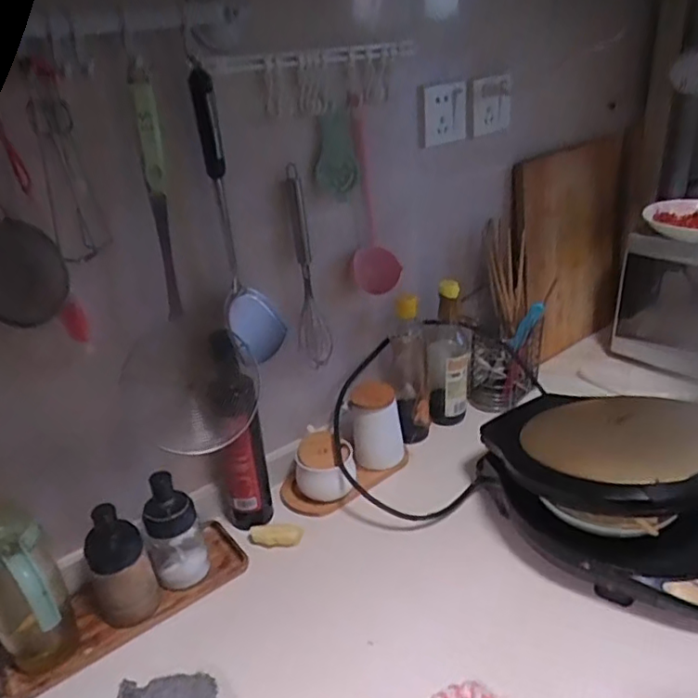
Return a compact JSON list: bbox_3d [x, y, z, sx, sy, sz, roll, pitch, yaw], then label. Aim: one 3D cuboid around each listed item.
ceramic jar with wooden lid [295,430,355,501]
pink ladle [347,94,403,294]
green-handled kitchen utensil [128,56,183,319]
[{"bbox_3d":[-0.031,0.171,0.846,0.078,0.090,0.062,-1,28,9],"label":"ceramic jar with wooden lid"},{"bbox_3d":[0.031,-0.195,0.791,0.066,0.250,0.051,-4,27,2],"label":"pink ladle"},{"bbox_3d":[-0.194,-0.154,0.607,0.029,0.245,0.024,-11,28,-12],"label":"green-handled kitchen utensil"}]

